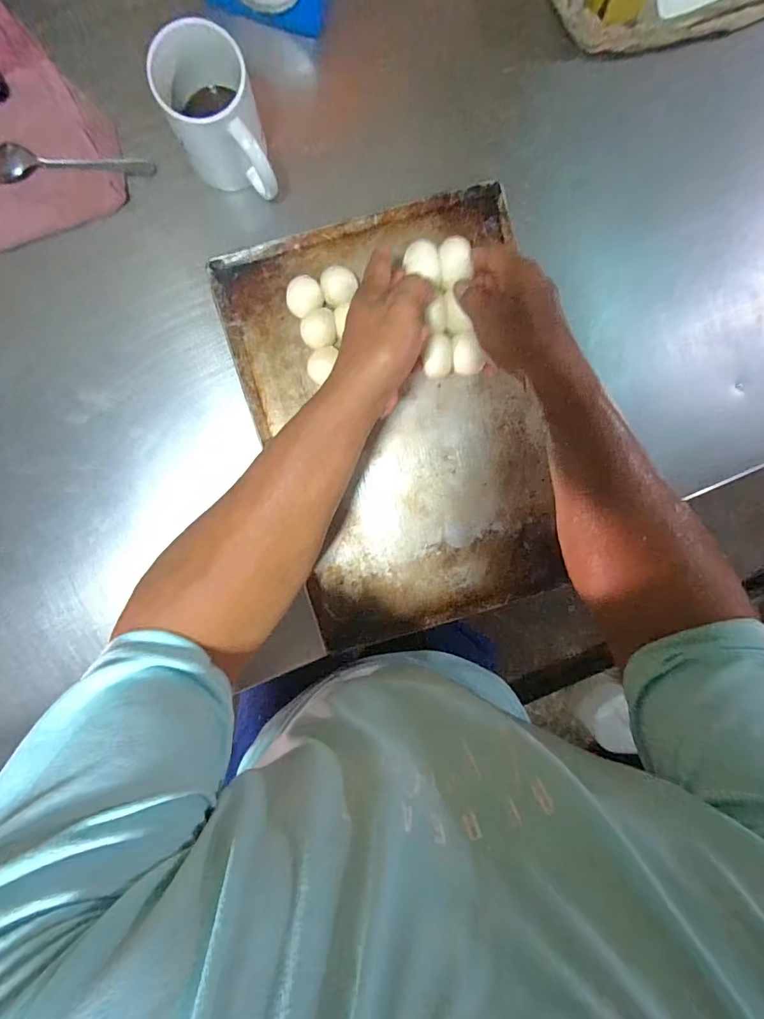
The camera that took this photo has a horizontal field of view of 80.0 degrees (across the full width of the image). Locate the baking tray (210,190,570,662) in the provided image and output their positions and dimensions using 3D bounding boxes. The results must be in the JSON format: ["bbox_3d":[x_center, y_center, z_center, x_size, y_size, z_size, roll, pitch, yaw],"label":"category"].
[{"bbox_3d":[0.024,-0.087,0.503,0.302,0.024,0.455,-15,97,-1],"label":"baking tray"}]

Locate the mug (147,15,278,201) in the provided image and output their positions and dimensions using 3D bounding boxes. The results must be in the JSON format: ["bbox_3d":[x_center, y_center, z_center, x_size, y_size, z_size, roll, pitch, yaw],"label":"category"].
[{"bbox_3d":[-0.154,-0.354,0.427,0.083,0.100,0.101,-13,97,-1],"label":"mug"}]

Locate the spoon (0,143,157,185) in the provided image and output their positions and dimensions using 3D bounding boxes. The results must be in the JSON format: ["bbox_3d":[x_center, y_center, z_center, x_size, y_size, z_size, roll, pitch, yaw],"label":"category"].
[{"bbox_3d":[-0.322,-0.350,0.462,0.165,0.011,0.033,-2,97,-3],"label":"spoon"}]

